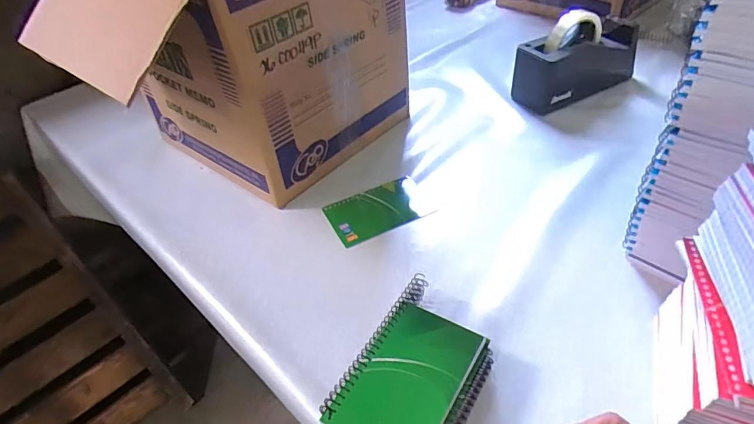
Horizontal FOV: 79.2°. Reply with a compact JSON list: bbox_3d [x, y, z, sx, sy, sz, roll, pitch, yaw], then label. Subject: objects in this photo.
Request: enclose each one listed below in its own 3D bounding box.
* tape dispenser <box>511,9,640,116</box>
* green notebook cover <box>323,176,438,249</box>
[{"bbox_3d":[0.315,-0.248,0.720,0.188,0.116,0.076,-24,46,-17],"label":"tape dispenser"},{"bbox_3d":[0.002,-0.005,0.586,0.127,0.008,0.082,-23,45,-15],"label":"green notebook cover"}]

